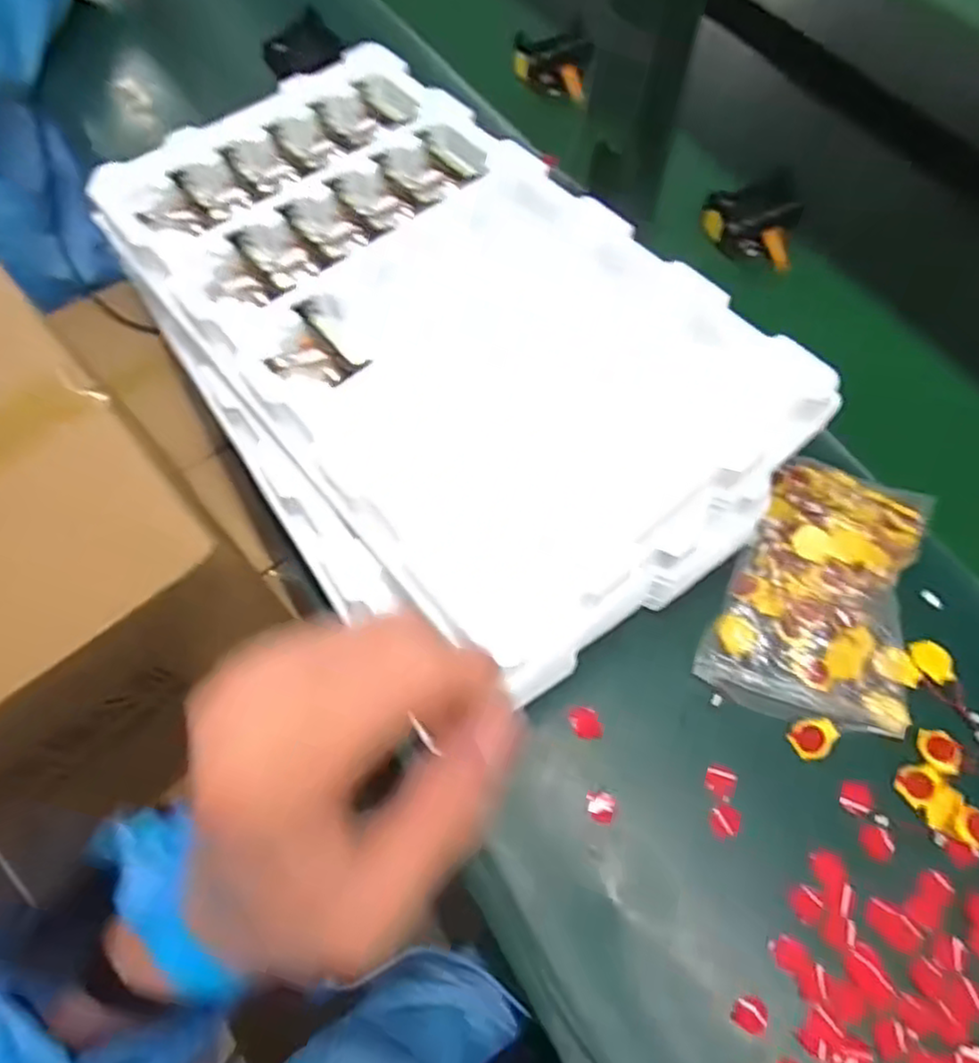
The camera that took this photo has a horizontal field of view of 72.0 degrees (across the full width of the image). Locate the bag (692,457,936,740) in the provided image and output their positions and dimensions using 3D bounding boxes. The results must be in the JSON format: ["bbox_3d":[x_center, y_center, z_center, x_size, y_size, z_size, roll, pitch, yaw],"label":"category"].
[{"bbox_3d":[0.214,0.032,0.412,0.114,0.025,0.181,25,68,14],"label":"bag"}]

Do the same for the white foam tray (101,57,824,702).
[{"bbox_3d":[-0.036,-0.142,0.411,0.240,0.029,0.426,-37,70,-16],"label":"white foam tray"}]

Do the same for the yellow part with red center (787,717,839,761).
[{"bbox_3d":[0.187,0.118,0.388,0.023,0.011,0.022,-1,64,2],"label":"yellow part with red center"}]

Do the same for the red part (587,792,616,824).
[{"bbox_3d":[0.064,0.159,0.387,0.015,0.005,0.017,-2,64,0],"label":"red part"}]

